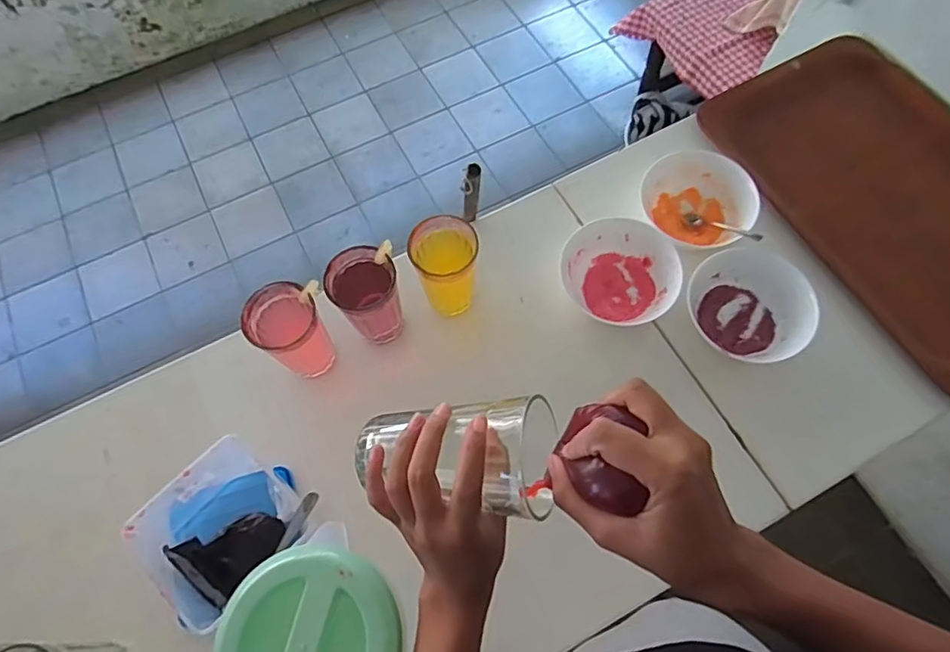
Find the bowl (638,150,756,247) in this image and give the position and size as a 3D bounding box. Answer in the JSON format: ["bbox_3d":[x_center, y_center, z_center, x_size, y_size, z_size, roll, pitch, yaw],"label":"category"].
[{"bbox_3d":[0.296,-0.166,0.770,0.149,0.060,0.131,42,74,16],"label":"bowl"}]

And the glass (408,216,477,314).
[{"bbox_3d":[-0.036,-0.070,0.681,0.075,0.117,0.069,-4,68,0],"label":"glass"}]

